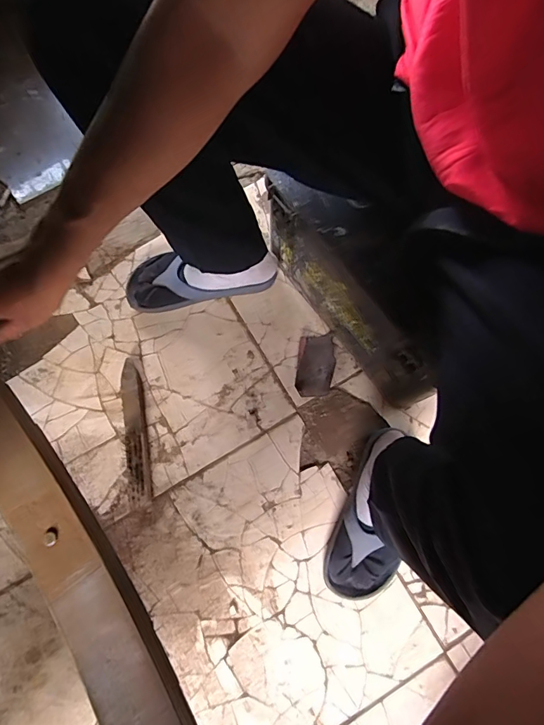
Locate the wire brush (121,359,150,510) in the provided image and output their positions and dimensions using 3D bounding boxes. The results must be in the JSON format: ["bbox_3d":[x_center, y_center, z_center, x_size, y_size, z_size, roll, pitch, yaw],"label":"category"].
[{"bbox_3d":[-0.221,0.112,0.702,0.031,0.028,0.229,-7,77,-1],"label":"wire brush"}]

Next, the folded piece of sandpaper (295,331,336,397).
[{"bbox_3d":[0.073,0.001,0.716,0.060,0.016,0.108,7,77,2],"label":"folded piece of sandpaper"}]

